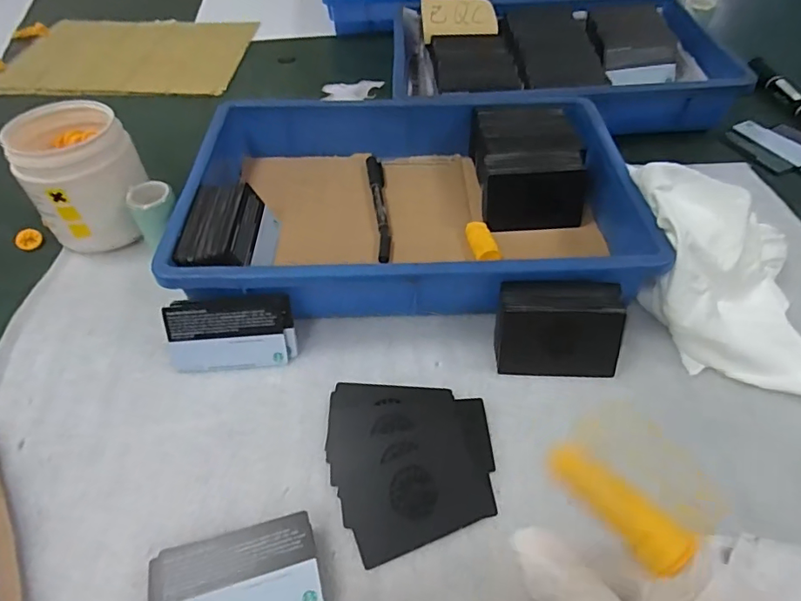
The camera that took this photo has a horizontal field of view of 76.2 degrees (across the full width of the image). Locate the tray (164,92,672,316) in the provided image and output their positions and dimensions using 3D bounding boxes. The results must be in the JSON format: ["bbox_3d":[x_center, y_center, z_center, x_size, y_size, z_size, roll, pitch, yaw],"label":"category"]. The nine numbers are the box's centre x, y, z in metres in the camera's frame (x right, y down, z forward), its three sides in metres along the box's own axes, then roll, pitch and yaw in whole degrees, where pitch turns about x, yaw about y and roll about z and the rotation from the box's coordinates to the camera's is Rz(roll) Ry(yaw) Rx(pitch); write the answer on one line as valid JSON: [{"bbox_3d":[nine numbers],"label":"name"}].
[{"bbox_3d":[0.008,-0.092,0.455,0.363,0.072,0.240,-3,51,-1],"label":"tray"}]

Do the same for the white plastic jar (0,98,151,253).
[{"bbox_3d":[-0.286,-0.112,0.459,0.087,0.100,0.093,-1,51,1],"label":"white plastic jar"}]

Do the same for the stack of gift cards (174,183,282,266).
[{"bbox_3d":[-0.137,-0.050,0.419,0.054,0.055,0.095,1,51,2],"label":"stack of gift cards"}]

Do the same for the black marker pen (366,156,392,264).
[{"bbox_3d":[-0.019,-0.089,0.481,0.015,0.009,0.147,-6,51,-3],"label":"black marker pen"}]

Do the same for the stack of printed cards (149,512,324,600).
[{"bbox_3d":[-0.090,0.159,0.284,0.089,0.021,0.057,-12,52,-8],"label":"stack of printed cards"}]

